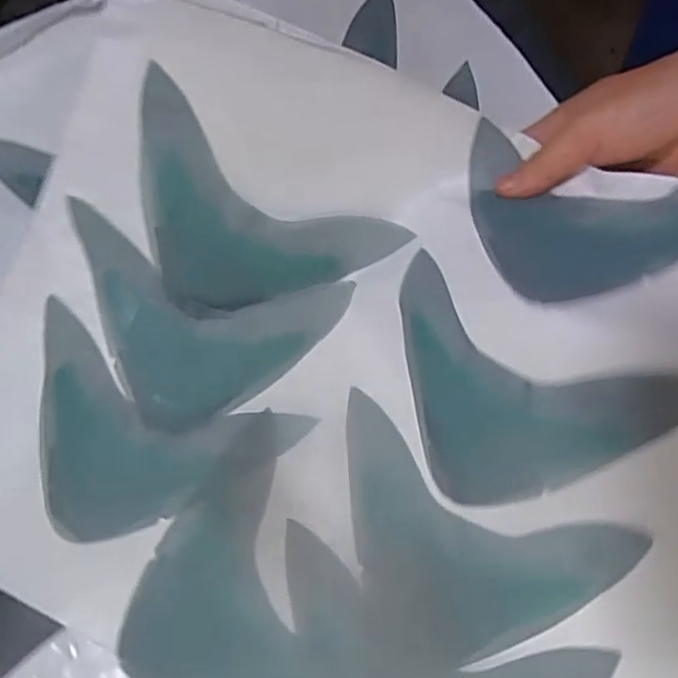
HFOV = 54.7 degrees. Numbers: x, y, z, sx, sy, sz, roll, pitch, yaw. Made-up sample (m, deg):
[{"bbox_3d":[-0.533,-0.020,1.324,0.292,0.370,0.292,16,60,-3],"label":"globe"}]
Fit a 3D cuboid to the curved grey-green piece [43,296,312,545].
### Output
[{"bbox_3d":[-0.125,0.064,0.394,0.175,0.015,0.114,23,69,12],"label":"curved grey-green piece"}]

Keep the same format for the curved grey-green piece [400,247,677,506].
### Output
[{"bbox_3d":[0.086,0.037,0.352,0.176,0.010,0.112,32,111,41],"label":"curved grey-green piece"}]

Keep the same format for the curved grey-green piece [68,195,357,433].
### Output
[{"bbox_3d":[-0.093,-0.003,0.413,0.172,0.011,0.115,16,85,-1],"label":"curved grey-green piece"}]

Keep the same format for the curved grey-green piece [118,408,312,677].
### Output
[{"bbox_3d":[-0.073,0.132,0.368,0.093,0.008,0.161,-10,66,-2],"label":"curved grey-green piece"}]

